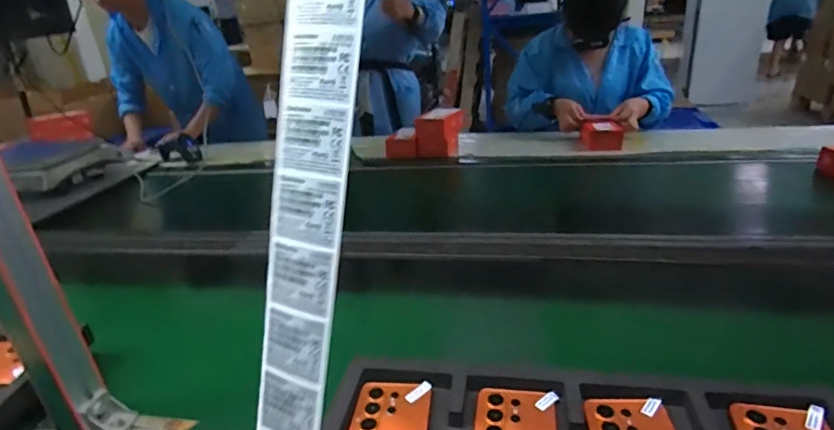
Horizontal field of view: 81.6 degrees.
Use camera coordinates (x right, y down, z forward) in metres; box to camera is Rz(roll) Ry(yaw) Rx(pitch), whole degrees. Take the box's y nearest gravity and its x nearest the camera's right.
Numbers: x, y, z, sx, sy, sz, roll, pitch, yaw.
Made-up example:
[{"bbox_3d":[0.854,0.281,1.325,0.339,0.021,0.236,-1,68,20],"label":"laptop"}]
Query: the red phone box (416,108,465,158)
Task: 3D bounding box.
[{"bbox_3d":[0.075,-0.253,1.475,0.106,0.118,0.184,4,26,20],"label":"red phone box"}]

